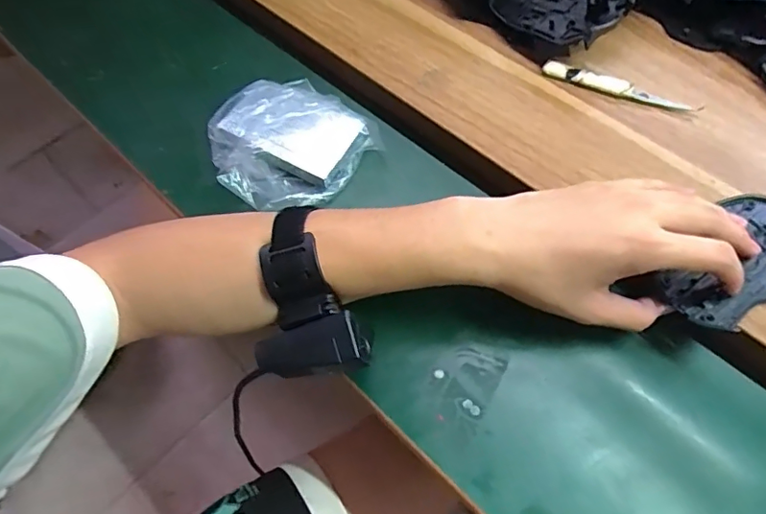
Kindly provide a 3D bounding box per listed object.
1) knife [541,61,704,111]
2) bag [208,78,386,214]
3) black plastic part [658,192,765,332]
[{"bbox_3d":[0.183,-0.133,0.414,0.116,0.010,0.013,21,65,13],"label":"knife"},{"bbox_3d":[-0.079,-0.087,0.409,0.128,0.050,0.106,23,65,15],"label":"bag"},{"bbox_3d":[0.230,0.004,0.341,0.115,0.008,0.066,-35,66,-15],"label":"black plastic part"}]

